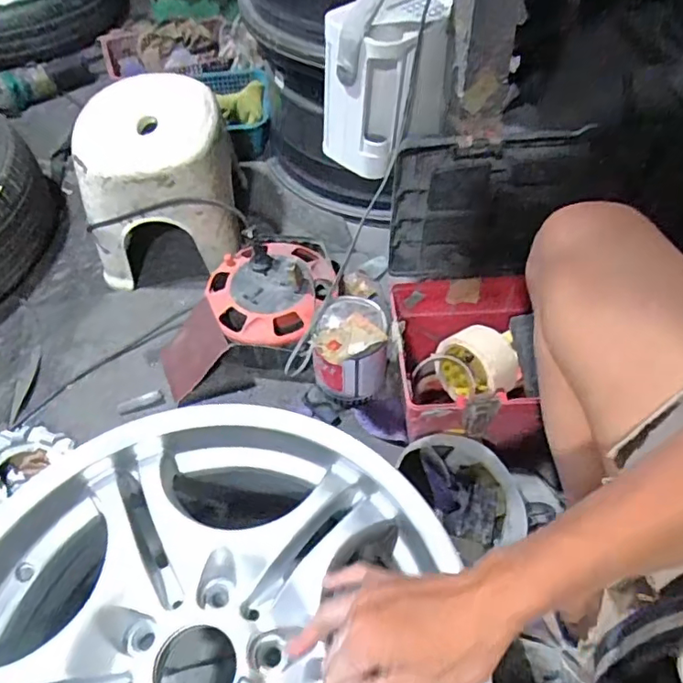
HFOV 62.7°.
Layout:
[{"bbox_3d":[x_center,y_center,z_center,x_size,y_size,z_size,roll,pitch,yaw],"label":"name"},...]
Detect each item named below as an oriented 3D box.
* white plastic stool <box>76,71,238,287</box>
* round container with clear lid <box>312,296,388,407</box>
[{"bbox_3d":[-0.307,-0.272,0.963,0.237,0.234,0.241,-7,53,-3],"label":"white plastic stool"},{"bbox_3d":[0.012,0.016,0.777,0.094,0.131,0.095,-1,53,1],"label":"round container with clear lid"}]

